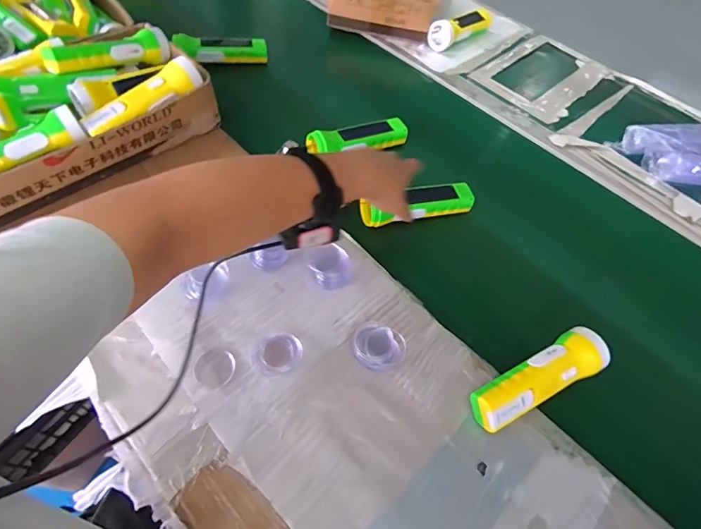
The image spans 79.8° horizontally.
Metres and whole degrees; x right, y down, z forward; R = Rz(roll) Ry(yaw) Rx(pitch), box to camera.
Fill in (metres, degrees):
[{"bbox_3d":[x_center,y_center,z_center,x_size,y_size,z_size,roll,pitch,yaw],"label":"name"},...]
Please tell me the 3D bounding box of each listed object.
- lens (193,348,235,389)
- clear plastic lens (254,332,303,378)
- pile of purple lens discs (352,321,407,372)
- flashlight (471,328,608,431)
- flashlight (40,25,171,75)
[{"bbox_3d":[-0.149,0.115,0.463,0.041,0.007,0.042,3,57,-4],"label":"lens"},{"bbox_3d":[-0.082,0.101,0.474,0.048,0.013,0.050,3,57,-4],"label":"clear plastic lens"},{"bbox_3d":[0.031,0.094,0.478,0.059,0.028,0.046,34,65,15],"label":"pile of purple lens discs"},{"bbox_3d":[0.207,0.125,0.462,0.170,0.042,0.049,-21,62,-18],"label":"flashlight"},{"bbox_3d":[-0.356,-0.317,0.618,0.056,0.038,0.172,39,50,18],"label":"flashlight"}]

